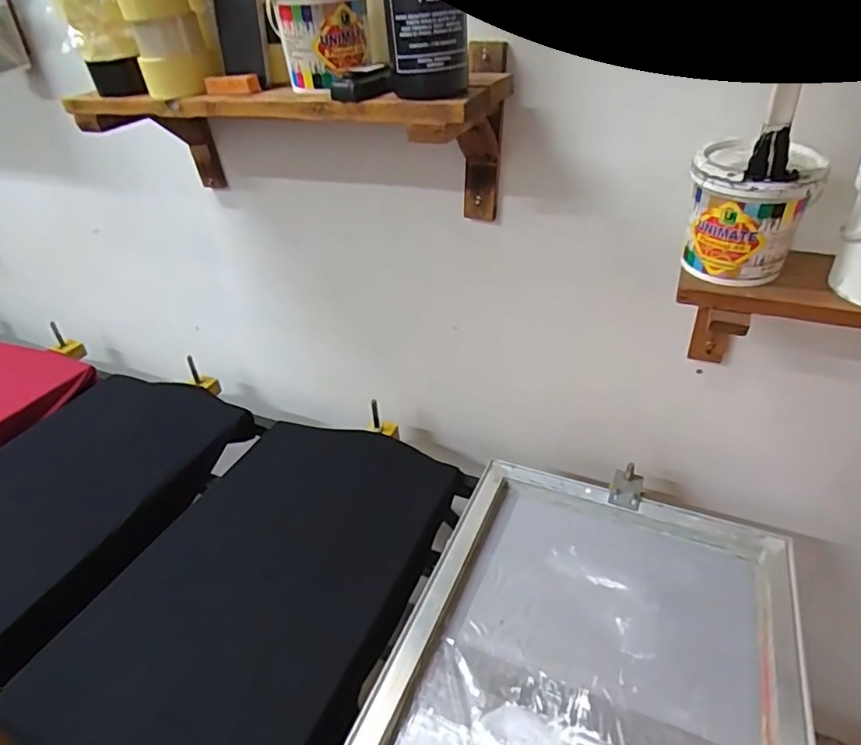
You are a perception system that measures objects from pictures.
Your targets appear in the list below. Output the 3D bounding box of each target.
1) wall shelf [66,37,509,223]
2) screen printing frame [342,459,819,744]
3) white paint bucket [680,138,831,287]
[{"bbox_3d":[-0.212,-0.345,0.852,0.657,0.220,0.231,12,39,24],"label":"wall shelf"},{"bbox_3d":[0.181,0.380,0.639,0.461,0.035,0.648,12,37,21],"label":"screen printing frame"},{"bbox_3d":[0.354,-0.176,0.612,0.121,0.129,0.102,18,42,30],"label":"white paint bucket"}]

